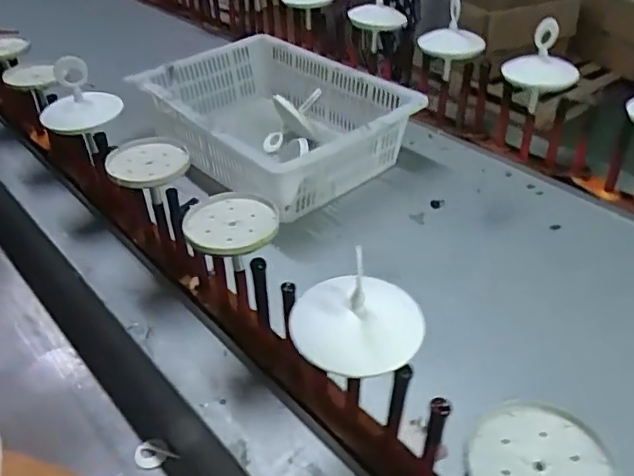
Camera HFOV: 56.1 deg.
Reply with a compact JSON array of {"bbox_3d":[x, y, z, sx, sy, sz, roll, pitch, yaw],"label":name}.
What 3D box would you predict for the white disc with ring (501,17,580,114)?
[{"bbox_3d":[0.387,-0.295,1.026,0.121,0.141,0.104,16,39,19],"label":"white disc with ring"}]

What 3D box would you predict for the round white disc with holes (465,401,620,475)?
[{"bbox_3d":[0.174,0.176,0.461,0.109,0.014,0.107,1,37,-1],"label":"round white disc with holes"}]

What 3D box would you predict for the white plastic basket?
[{"bbox_3d":[-0.083,-0.243,1.184,0.405,0.142,0.492,-30,47,-35],"label":"white plastic basket"}]

